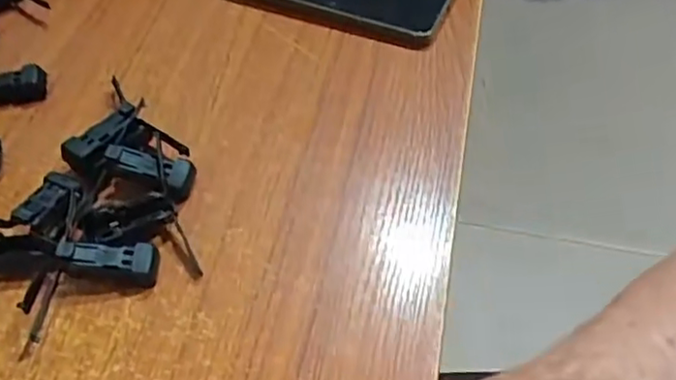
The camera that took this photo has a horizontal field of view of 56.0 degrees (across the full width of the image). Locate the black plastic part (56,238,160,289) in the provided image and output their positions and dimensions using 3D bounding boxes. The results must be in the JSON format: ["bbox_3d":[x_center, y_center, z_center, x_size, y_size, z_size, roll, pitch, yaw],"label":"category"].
[{"bbox_3d":[-0.117,0.036,0.326,0.048,0.018,0.020,9,52,-10],"label":"black plastic part"}]

